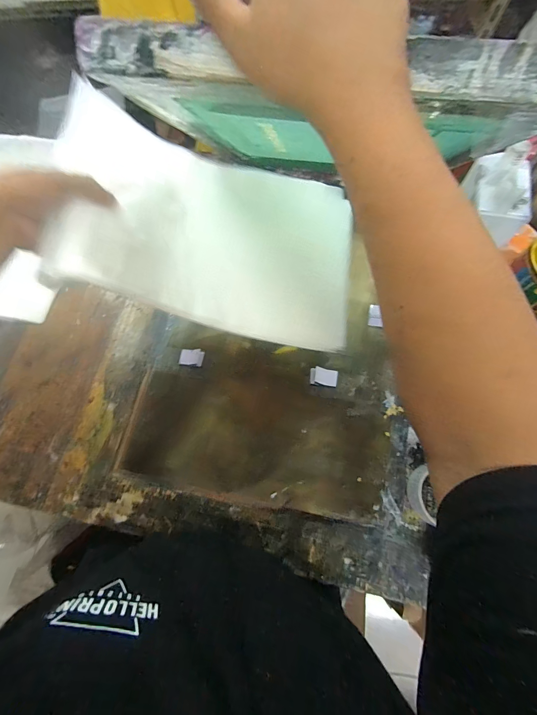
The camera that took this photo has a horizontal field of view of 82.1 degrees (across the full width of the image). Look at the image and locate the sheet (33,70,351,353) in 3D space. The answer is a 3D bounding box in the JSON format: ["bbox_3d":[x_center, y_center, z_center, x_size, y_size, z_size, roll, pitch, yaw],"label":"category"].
[{"bbox_3d":[-0.058,-0.175,0.421,0.388,0.050,0.273,12,72,-23],"label":"sheet"}]

